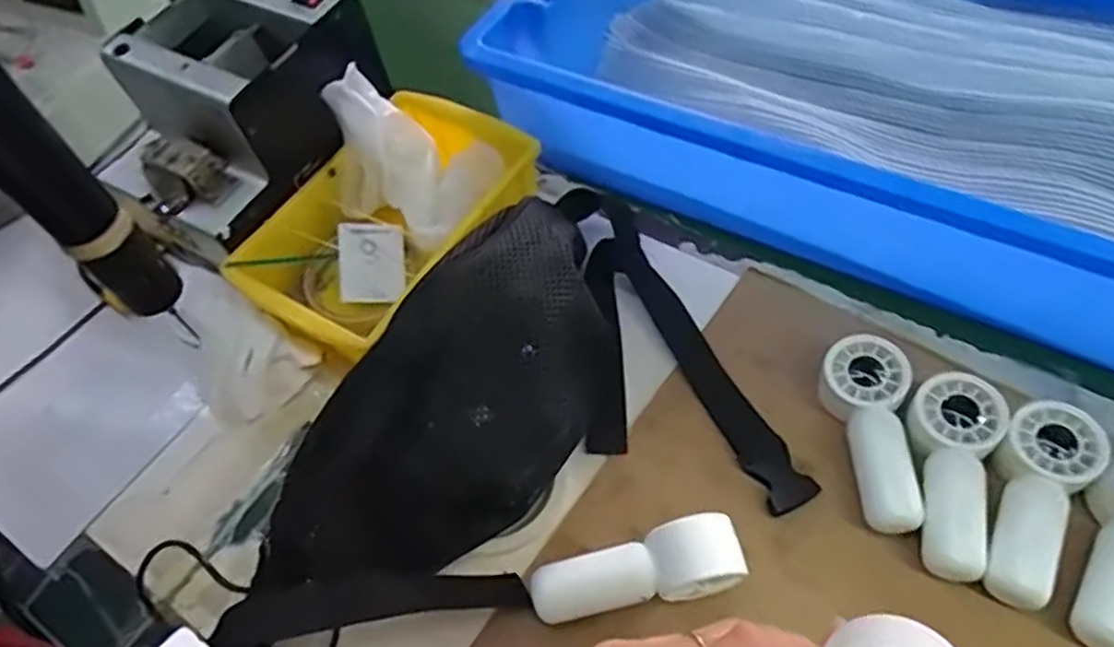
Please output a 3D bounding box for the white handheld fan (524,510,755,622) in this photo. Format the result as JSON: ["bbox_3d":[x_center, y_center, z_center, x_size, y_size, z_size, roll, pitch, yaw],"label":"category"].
[{"bbox_3d":[0.042,0.135,0.378,0.109,0.042,0.037,-14,57,-4],"label":"white handheld fan"}]

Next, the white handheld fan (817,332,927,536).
[{"bbox_3d":[0.186,0.064,0.416,0.044,0.034,0.111,-6,57,2],"label":"white handheld fan"}]

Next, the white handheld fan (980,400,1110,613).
[{"bbox_3d":[0.254,0.094,0.383,0.047,0.028,0.112,29,64,21],"label":"white handheld fan"}]

